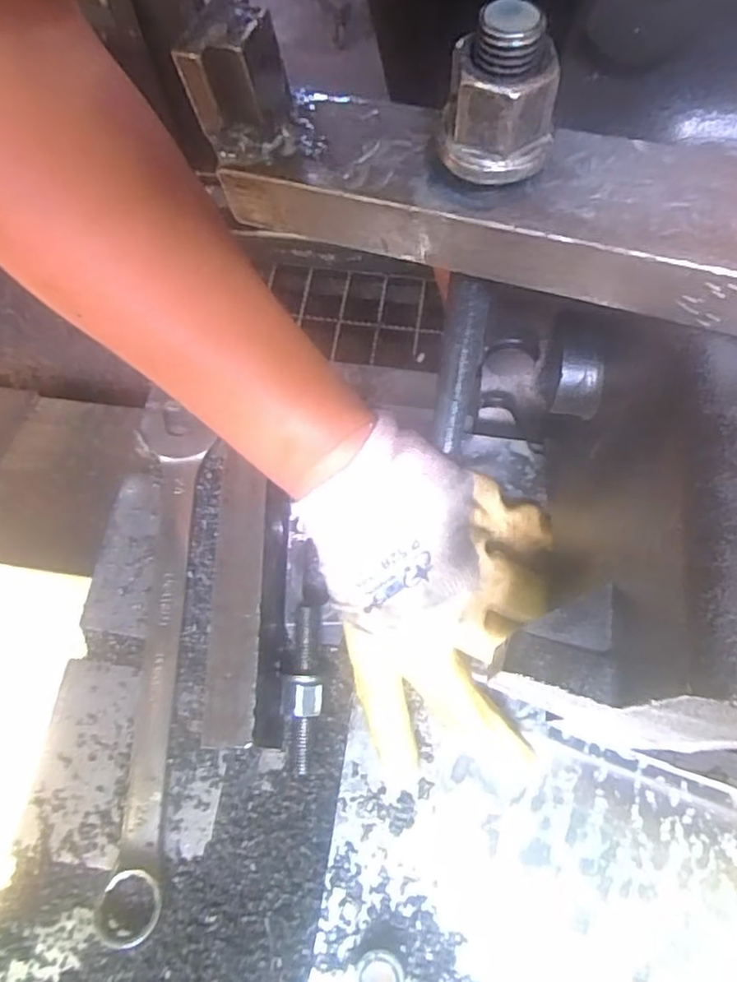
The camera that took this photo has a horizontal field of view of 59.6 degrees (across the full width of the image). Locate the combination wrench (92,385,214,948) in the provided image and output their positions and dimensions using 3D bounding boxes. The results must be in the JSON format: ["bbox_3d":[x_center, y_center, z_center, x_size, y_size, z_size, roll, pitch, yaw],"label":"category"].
[{"bbox_3d":[-0.128,0.083,0.391,0.046,0.014,0.316,-4,68,1],"label":"combination wrench"}]

